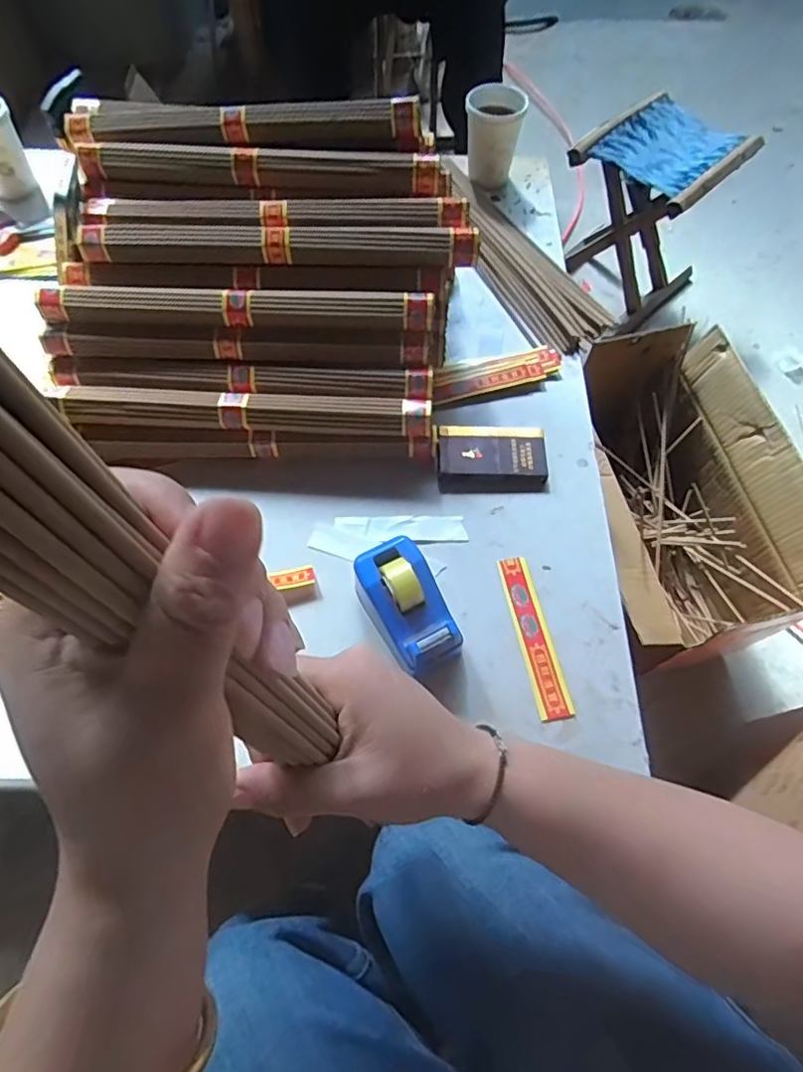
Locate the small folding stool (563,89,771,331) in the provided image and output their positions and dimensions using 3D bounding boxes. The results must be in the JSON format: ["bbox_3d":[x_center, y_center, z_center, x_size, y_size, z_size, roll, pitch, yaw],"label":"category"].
[{"bbox_3d":[0.482,-0.630,1.134,0.270,0.320,0.234,-41,71,-18],"label":"small folding stool"}]

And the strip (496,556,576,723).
[{"bbox_3d":[0.109,0.081,0.459,0.027,0.004,0.136,-10,64,-5],"label":"strip"}]

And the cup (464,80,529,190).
[{"bbox_3d":[0.114,-0.498,0.697,0.073,0.081,0.073,10,64,4],"label":"cup"}]

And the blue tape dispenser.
[{"bbox_3d":[0.004,0.057,0.441,0.058,0.059,0.099,-24,66,-12],"label":"blue tape dispenser"}]

